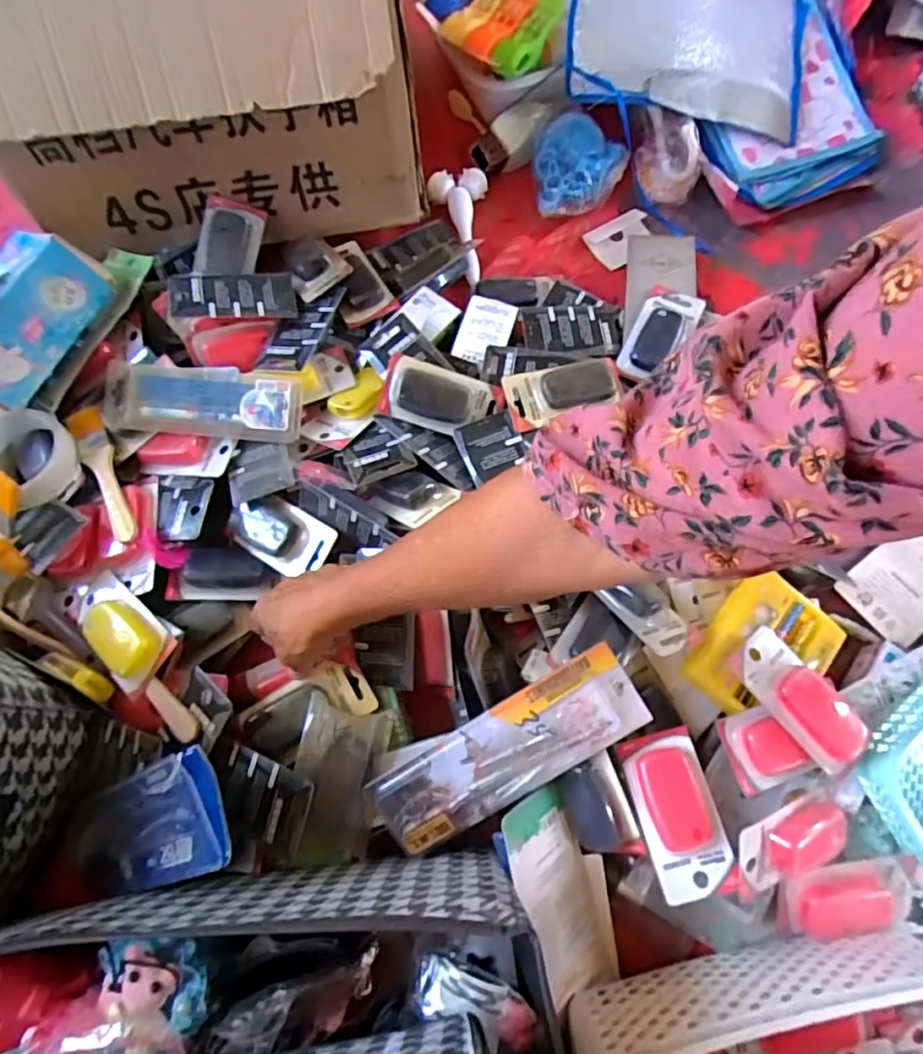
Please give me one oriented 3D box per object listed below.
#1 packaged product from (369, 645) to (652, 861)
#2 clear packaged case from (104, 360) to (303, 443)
[{"bbox_3d":[0.034,0.169,0.447,0.208,0.013,0.069,-32,91,3],"label":"packaged product"},{"bbox_3d":[-0.233,-0.113,0.540,0.169,0.029,0.062,4,77,1],"label":"clear packaged case"}]

